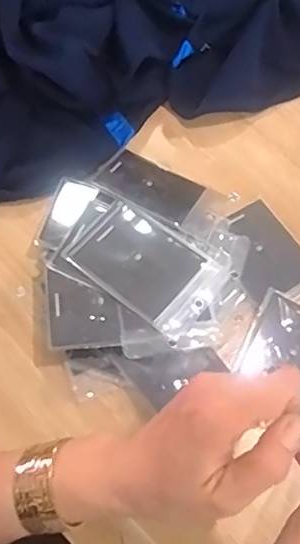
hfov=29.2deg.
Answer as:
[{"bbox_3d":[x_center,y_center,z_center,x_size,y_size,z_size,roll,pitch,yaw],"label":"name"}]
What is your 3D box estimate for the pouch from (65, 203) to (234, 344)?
[{"bbox_3d":[0.000,-0.005,0.545,0.138,0.013,0.089,38,73,16],"label":"pouch"}]

